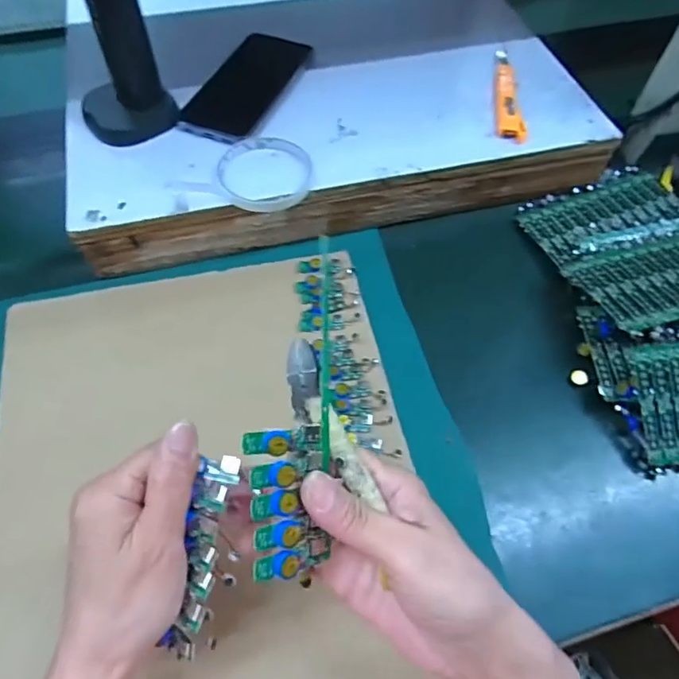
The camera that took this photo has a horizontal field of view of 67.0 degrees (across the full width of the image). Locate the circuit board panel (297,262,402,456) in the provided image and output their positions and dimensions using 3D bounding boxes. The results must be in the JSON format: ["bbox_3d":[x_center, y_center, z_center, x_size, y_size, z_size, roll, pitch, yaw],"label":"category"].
[{"bbox_3d":[0.000,0.006,0.426,0.052,0.008,0.181,-9,59,-7],"label":"circuit board panel"}]

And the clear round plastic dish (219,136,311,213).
[{"bbox_3d":[-0.064,-0.145,0.439,0.079,0.006,0.080,1,62,-1],"label":"clear round plastic dish"}]

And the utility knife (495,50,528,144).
[{"bbox_3d":[0.166,-0.247,0.507,0.024,0.014,0.149,5,62,2],"label":"utility knife"}]

